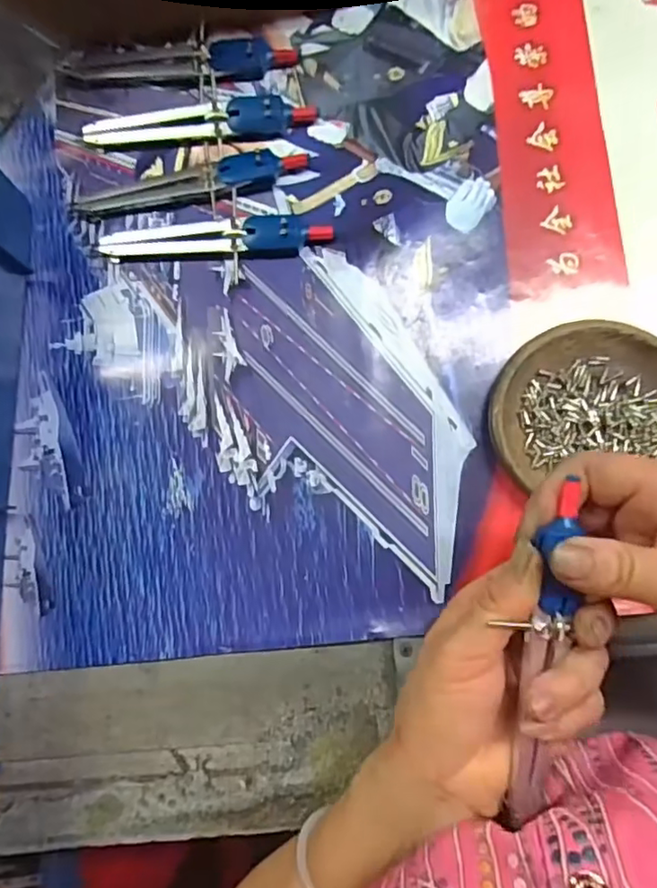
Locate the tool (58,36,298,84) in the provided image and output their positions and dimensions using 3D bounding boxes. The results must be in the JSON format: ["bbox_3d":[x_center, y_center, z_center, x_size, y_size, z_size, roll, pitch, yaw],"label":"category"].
[{"bbox_3d":[-0.097,-0.247,0.376,0.149,0.012,0.029,2,85,4],"label":"tool"}]

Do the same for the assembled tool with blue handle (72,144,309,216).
[{"bbox_3d":[-0.088,-0.164,0.369,0.147,0.013,0.036,-12,84,2],"label":"assembled tool with blue handle"}]

